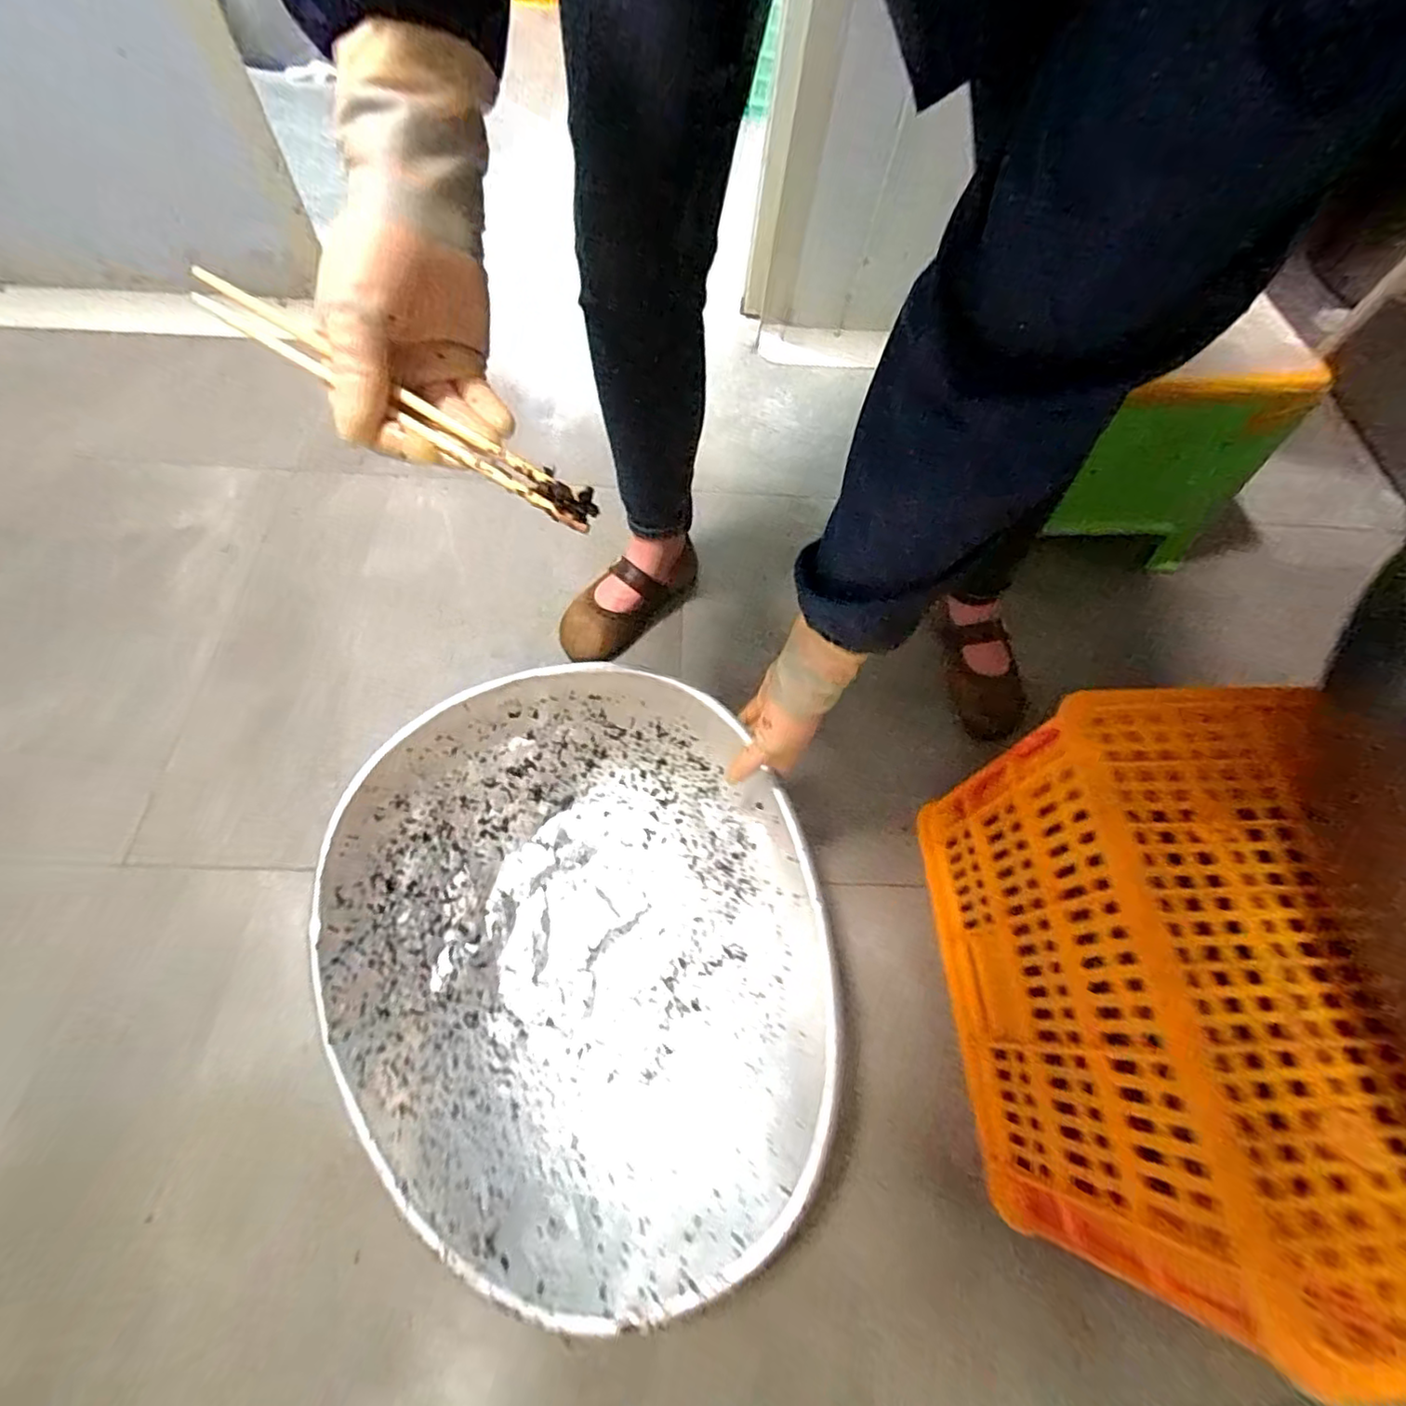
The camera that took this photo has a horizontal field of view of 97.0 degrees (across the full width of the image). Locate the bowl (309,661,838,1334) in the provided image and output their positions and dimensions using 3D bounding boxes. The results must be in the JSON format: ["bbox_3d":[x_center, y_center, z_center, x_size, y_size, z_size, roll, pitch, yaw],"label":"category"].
[{"bbox_3d":[-0.099,0.214,0.547,0.386,0.118,0.473,-18,67,-11],"label":"bowl"}]

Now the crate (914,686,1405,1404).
[{"bbox_3d":[0.352,0.222,0.523,0.172,0.293,0.386,-1,66,-4],"label":"crate"}]

